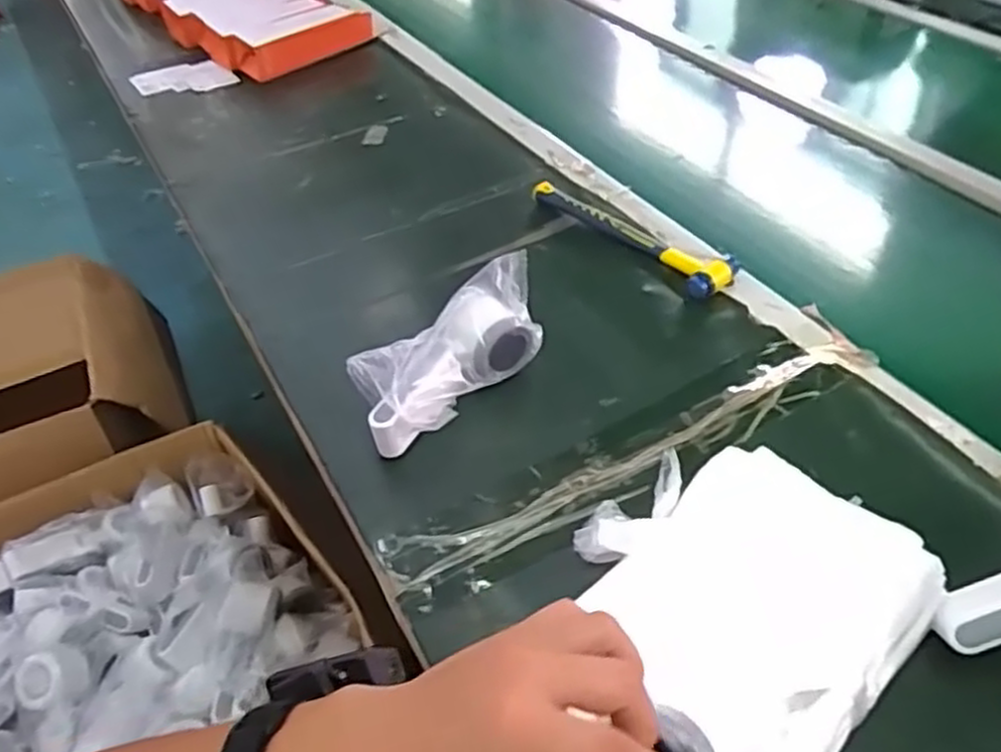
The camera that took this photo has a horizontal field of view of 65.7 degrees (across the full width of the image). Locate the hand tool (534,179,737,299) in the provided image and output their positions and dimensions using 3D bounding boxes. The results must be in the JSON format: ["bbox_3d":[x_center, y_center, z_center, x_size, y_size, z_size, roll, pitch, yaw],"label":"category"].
[{"bbox_3d":[0.130,-0.148,0.795,0.053,0.020,0.246,-33,50,-25],"label":"hand tool"}]

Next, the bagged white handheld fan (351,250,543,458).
[{"bbox_3d":[-0.038,-0.016,0.629,0.180,0.097,0.061,-33,50,-25],"label":"bagged white handheld fan"}]

